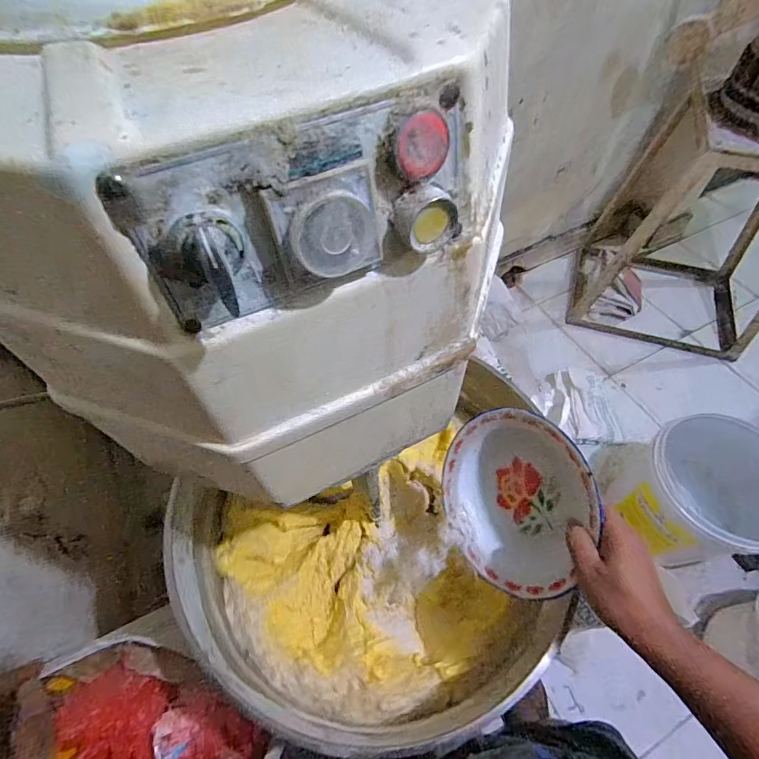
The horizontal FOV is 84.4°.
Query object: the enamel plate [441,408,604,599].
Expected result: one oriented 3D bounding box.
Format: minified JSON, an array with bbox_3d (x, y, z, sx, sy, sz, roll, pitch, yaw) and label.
[{"bbox_3d":[0.151,0.127,0.452,0.039,0.181,0.182,1,61,-37],"label":"enamel plate"}]

